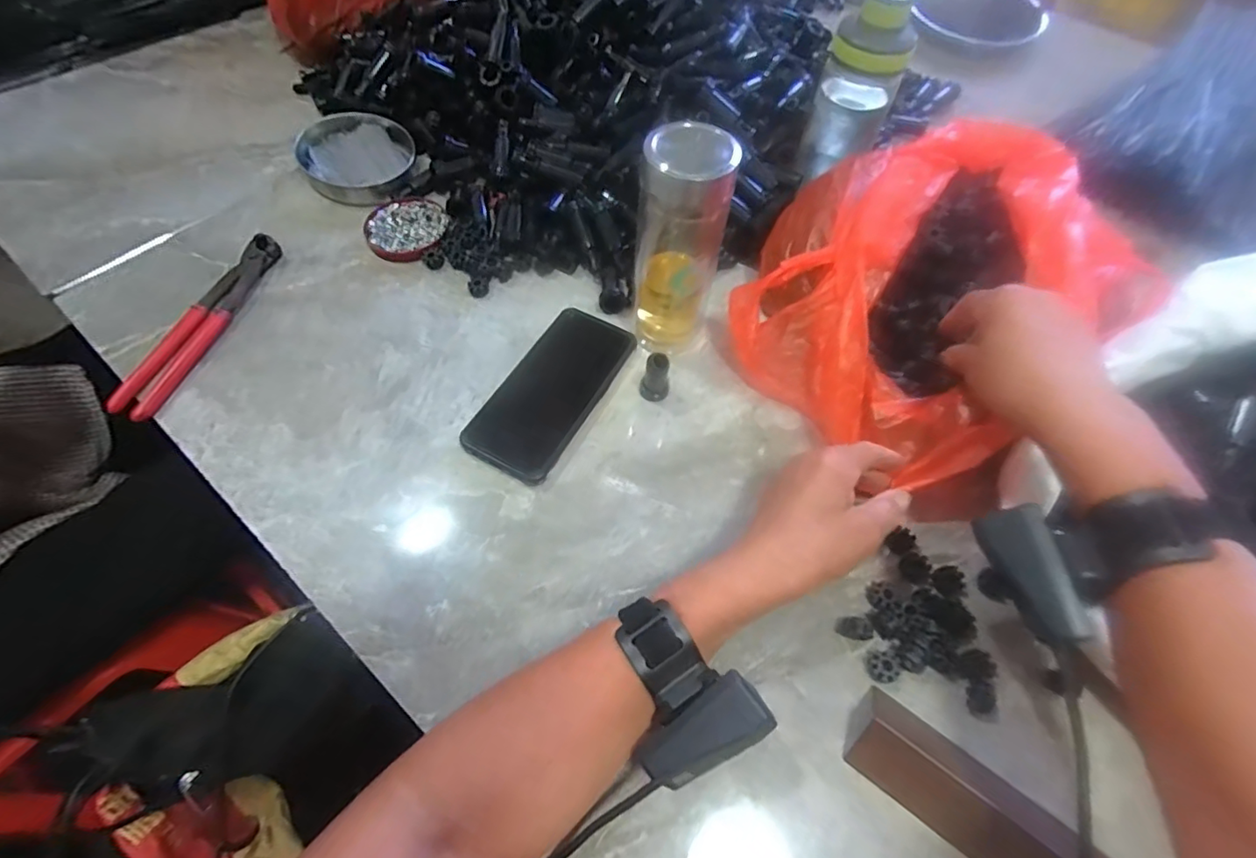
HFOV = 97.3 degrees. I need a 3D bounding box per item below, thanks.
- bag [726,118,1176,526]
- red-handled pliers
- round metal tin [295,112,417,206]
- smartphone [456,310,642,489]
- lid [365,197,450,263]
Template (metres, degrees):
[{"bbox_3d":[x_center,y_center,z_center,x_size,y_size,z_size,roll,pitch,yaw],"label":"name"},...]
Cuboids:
[{"bbox_3d":[0.244,-0.117,0.451,0.261,0.115,0.291,39,66,18],"label":"bag"},{"bbox_3d":[-0.376,-0.096,0.485,0.040,0.021,0.197,12,61,5],"label":"red-handled pliers"},{"bbox_3d":[-0.288,-0.289,0.593,0.114,0.024,0.127,-21,63,-13],"label":"round metal tin"},{"bbox_3d":[-0.063,-0.033,0.462,0.078,0.014,0.160,26,63,12],"label":"smartphone"},{"bbox_3d":[-0.222,-0.204,0.558,0.079,0.009,0.086,1,60,-1],"label":"lid"}]

